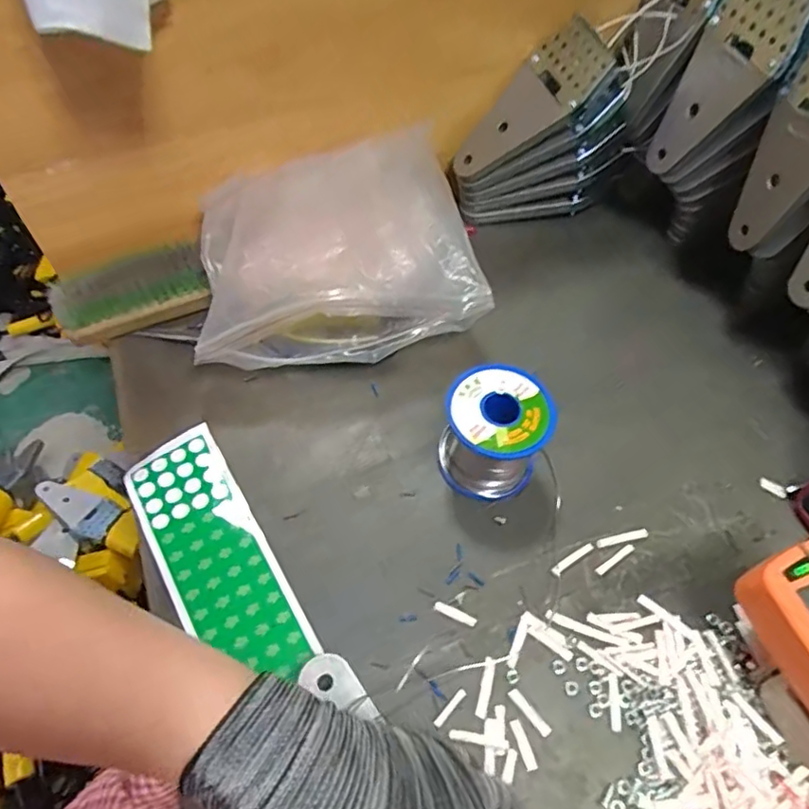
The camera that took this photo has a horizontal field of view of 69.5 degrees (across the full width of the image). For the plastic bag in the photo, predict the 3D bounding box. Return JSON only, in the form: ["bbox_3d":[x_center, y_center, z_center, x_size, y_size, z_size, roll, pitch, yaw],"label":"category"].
[{"bbox_3d":[-0.050,-0.103,0.429,0.200,0.107,0.137,-10,56,-9],"label":"plastic bag"}]

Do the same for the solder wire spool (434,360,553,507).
[{"bbox_3d":[0.057,0.020,0.378,0.064,0.065,0.063,1,55,-1],"label":"solder wire spool"}]

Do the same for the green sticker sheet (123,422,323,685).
[{"bbox_3d":[-0.117,0.091,0.358,0.060,0.009,0.167,-27,63,-20],"label":"green sticker sheet"}]

